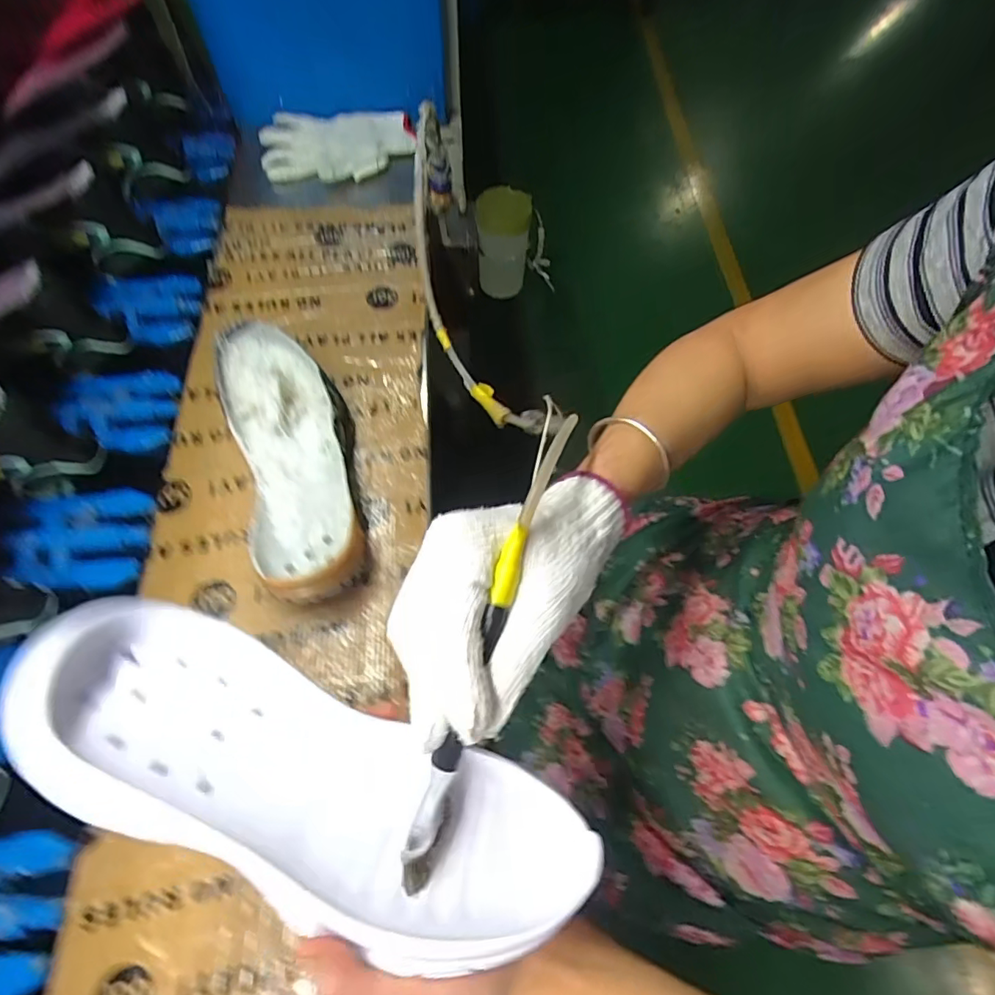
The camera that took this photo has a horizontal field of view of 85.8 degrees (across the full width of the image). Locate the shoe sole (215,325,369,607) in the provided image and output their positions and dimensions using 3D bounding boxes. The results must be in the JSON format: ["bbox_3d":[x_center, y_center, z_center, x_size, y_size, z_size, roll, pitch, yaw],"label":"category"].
[{"bbox_3d":[-0.170,-0.032,0.456,0.093,0.062,0.255,-17,66,-10],"label":"shoe sole"}]

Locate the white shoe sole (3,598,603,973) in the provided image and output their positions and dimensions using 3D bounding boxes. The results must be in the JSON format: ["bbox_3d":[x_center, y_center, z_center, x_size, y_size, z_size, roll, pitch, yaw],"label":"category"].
[{"bbox_3d":[-0.079,0.133,0.246,0.253,0.041,0.086,28,65,-8],"label":"white shoe sole"}]

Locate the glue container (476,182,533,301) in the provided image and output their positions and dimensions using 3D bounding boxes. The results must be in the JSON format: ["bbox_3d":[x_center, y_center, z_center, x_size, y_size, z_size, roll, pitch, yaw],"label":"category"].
[{"bbox_3d":[0.008,-0.358,0.766,0.074,0.133,0.061,4,66,-1],"label":"glue container"}]

